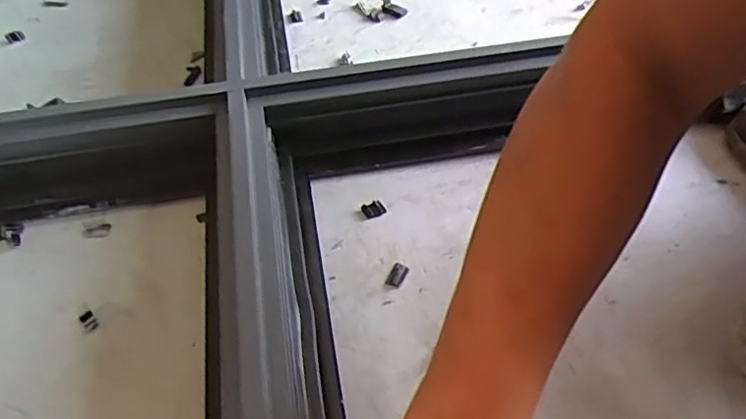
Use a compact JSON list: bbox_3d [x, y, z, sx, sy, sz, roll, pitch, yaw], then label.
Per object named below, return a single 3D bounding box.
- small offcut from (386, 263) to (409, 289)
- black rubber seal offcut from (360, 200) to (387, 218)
[{"bbox_3d":[0.018,0.048,0.433,0.012,0.004,0.020,24,55,21],"label":"small offcut"},{"bbox_3d":[0.001,0.000,0.469,0.017,0.005,0.013,-20,52,-14],"label":"black rubber seal offcut"}]

